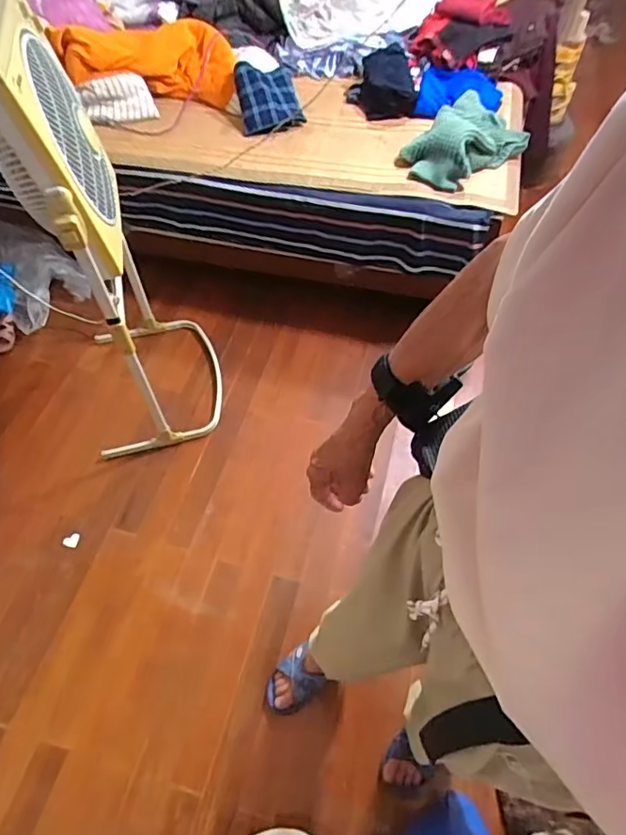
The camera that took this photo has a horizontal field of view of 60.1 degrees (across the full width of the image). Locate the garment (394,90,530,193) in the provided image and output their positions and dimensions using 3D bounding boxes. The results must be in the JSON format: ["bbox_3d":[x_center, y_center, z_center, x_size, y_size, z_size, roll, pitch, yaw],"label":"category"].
[{"bbox_3d":[0.391,-0.705,1.378,0.309,0.098,0.197,-28,60,-17],"label":"garment"}]

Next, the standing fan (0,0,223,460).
[{"bbox_3d":[-0.423,-0.369,1.211,0.286,0.955,0.476,-1,56,0],"label":"standing fan"}]

